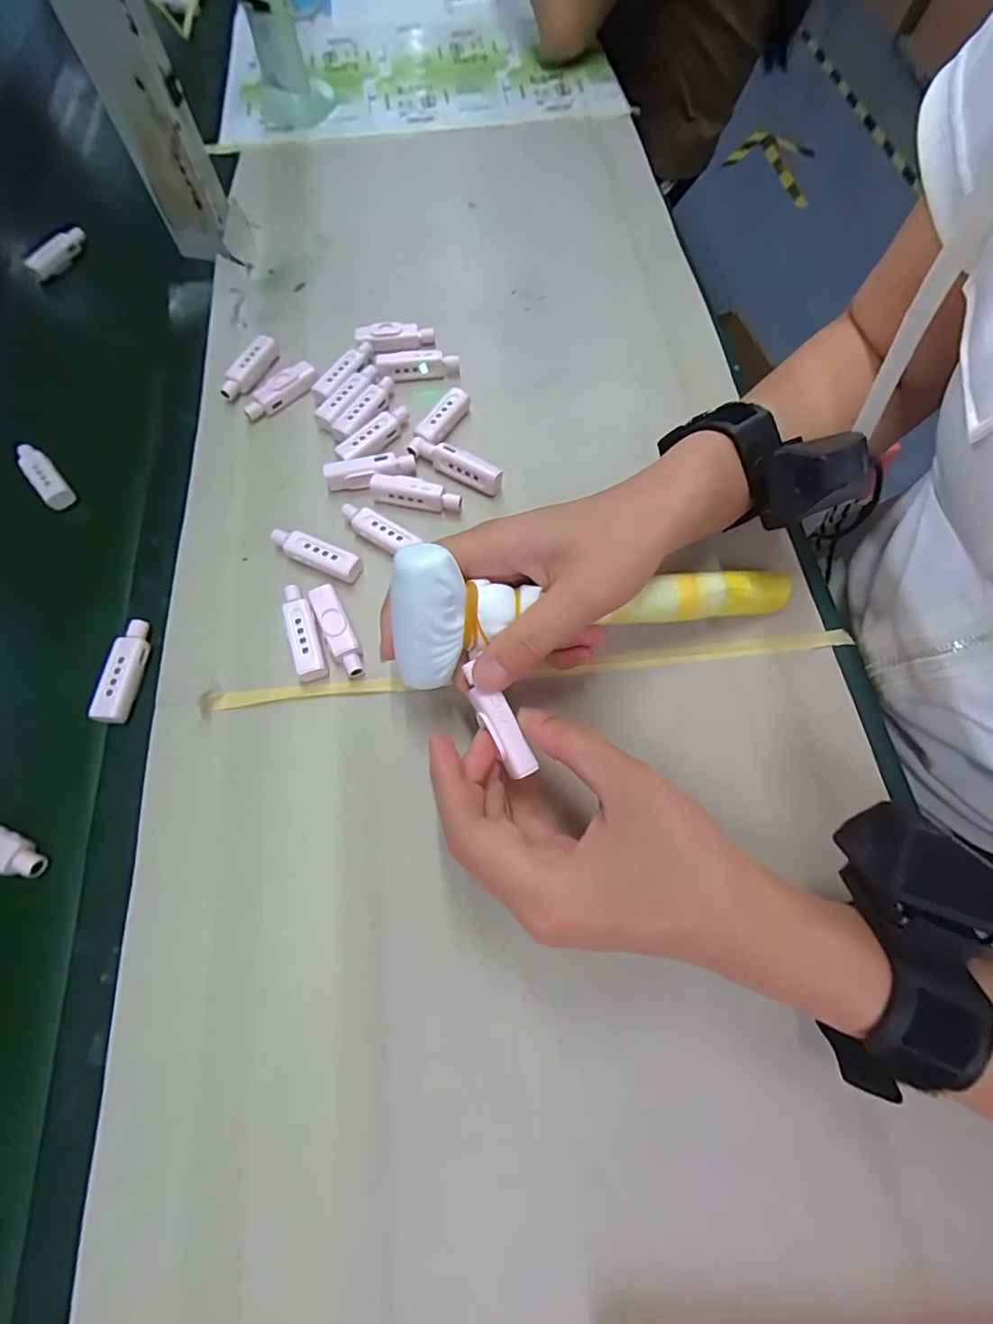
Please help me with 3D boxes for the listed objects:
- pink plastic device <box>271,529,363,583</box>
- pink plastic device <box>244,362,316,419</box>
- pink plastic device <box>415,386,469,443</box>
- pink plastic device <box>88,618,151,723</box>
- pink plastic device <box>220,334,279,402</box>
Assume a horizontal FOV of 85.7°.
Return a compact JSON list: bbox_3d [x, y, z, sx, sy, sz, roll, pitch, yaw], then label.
[{"bbox_3d":[-0.108,-0.064,0.318,0.055,0.011,0.016,21,68,10],"label":"pink plastic device"},{"bbox_3d":[-0.149,-0.187,0.367,0.056,0.013,0.015,-41,74,-16],"label":"pink plastic device"},{"bbox_3d":[-0.036,-0.162,0.352,0.016,0.011,0.044,34,71,14],"label":"pink plastic device"},{"bbox_3d":[-0.202,0.004,0.290,0.016,0.010,0.058,4,67,3],"label":"pink plastic device"},{"bbox_3d":[-0.173,-0.206,0.376,0.017,0.013,0.054,18,68,7],"label":"pink plastic device"}]

